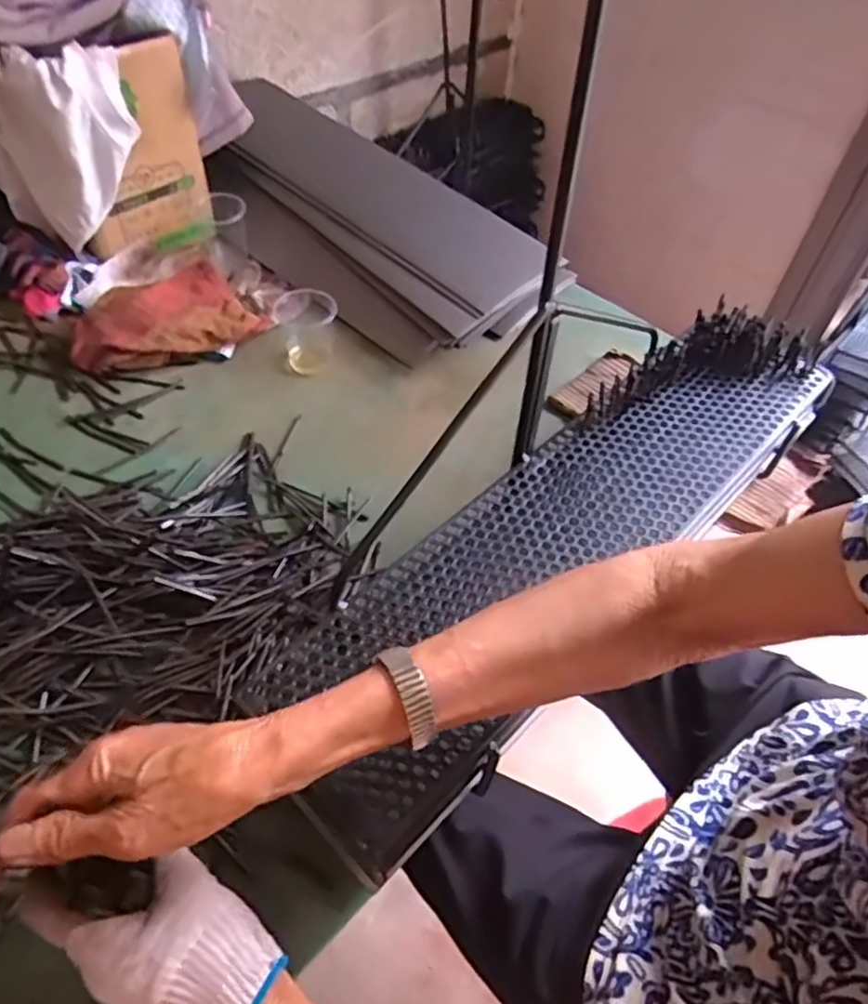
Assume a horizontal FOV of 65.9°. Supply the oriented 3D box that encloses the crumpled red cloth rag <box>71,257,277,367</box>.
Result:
[{"bbox_3d":[-0.313,-0.216,0.783,0.205,0.050,0.134,-15,54,-16],"label":"crumpled red cloth rag"}]

